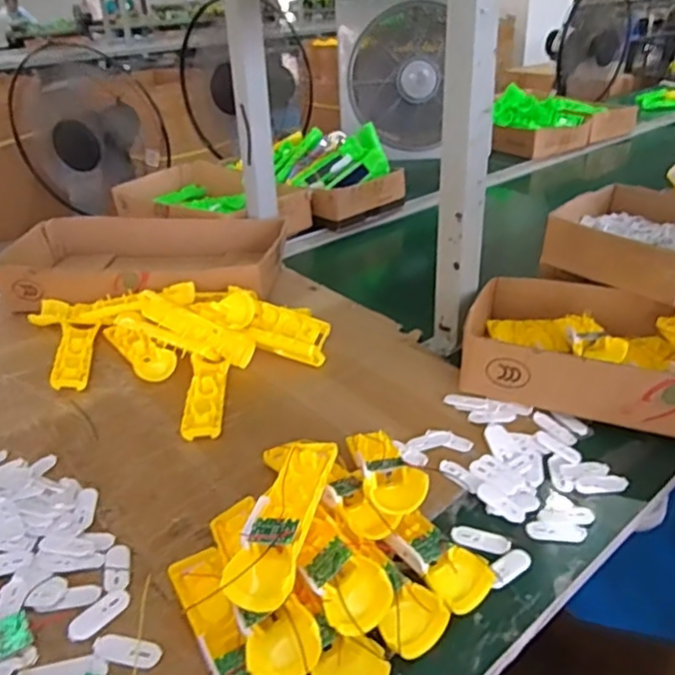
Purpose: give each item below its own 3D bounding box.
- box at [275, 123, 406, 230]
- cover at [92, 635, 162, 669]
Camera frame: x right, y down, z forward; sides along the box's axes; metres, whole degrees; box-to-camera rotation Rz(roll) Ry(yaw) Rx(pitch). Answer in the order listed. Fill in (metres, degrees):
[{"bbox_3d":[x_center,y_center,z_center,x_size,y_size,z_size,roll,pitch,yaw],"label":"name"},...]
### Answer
[{"bbox_3d":[-0.004,-0.354,1.323,0.219,0.138,0.285,-17,34,-23],"label":"box"},{"bbox_3d":[-0.156,0.231,0.460,0.050,0.007,0.022,5,31,11],"label":"cover"}]

